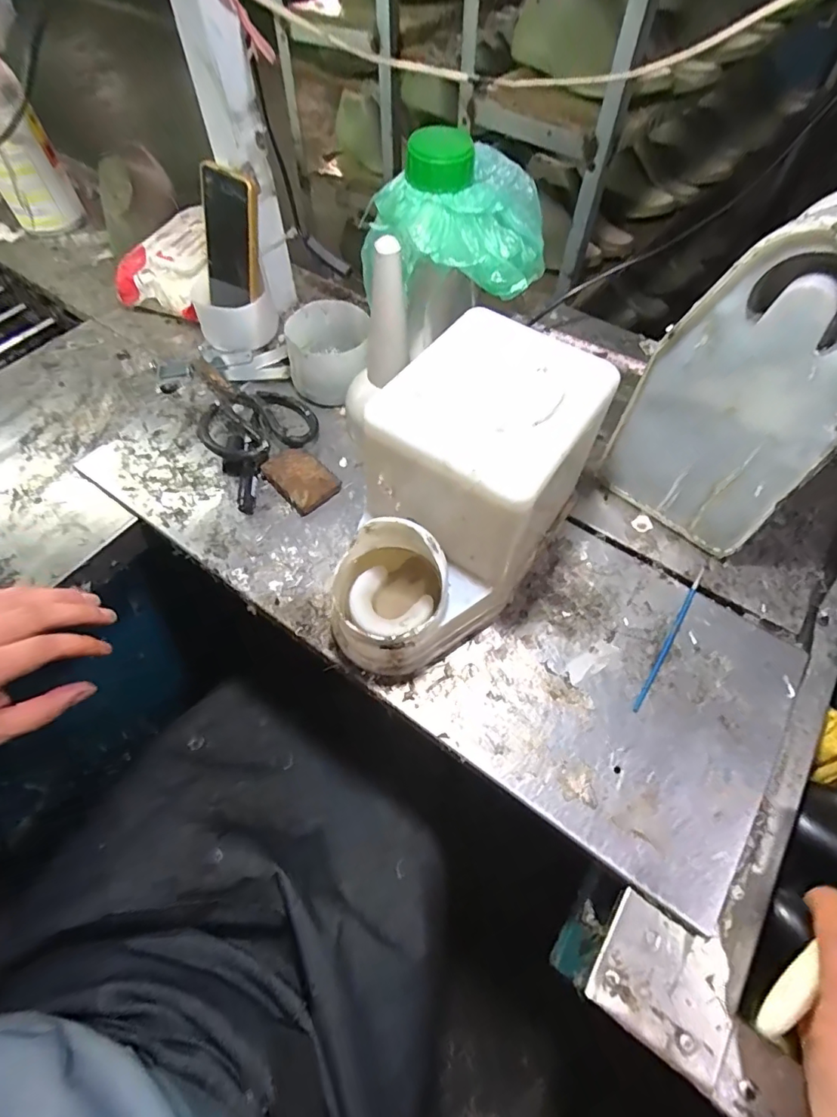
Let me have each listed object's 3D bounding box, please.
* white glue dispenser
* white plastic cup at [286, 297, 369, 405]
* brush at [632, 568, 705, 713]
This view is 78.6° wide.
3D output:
[{"bbox_3d":[0.023,-0.039,0.394,0.129,0.160,0.242,31,63,15],"label":"white glue dispenser"},{"bbox_3d":[-0.093,-0.216,0.536,0.084,0.061,0.098,-2,60,-3],"label":"white plastic cup"},{"bbox_3d":[0.212,0.063,0.426,0.006,0.004,0.151,33,64,16],"label":"brush"}]

